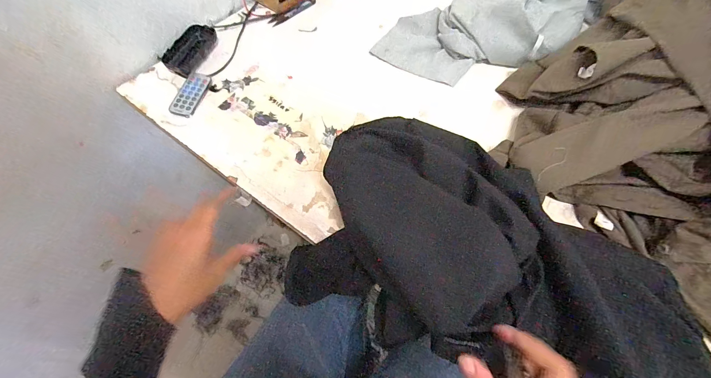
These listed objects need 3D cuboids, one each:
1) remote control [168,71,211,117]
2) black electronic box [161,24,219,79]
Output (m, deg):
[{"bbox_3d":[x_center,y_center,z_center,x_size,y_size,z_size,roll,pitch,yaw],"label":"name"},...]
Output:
[{"bbox_3d":[-0.275,-0.159,0.506,0.041,0.012,0.092,15,65,5],"label":"remote control"},{"bbox_3d":[-0.299,-0.252,0.548,0.067,0.027,0.113,17,65,6],"label":"black electronic box"}]

